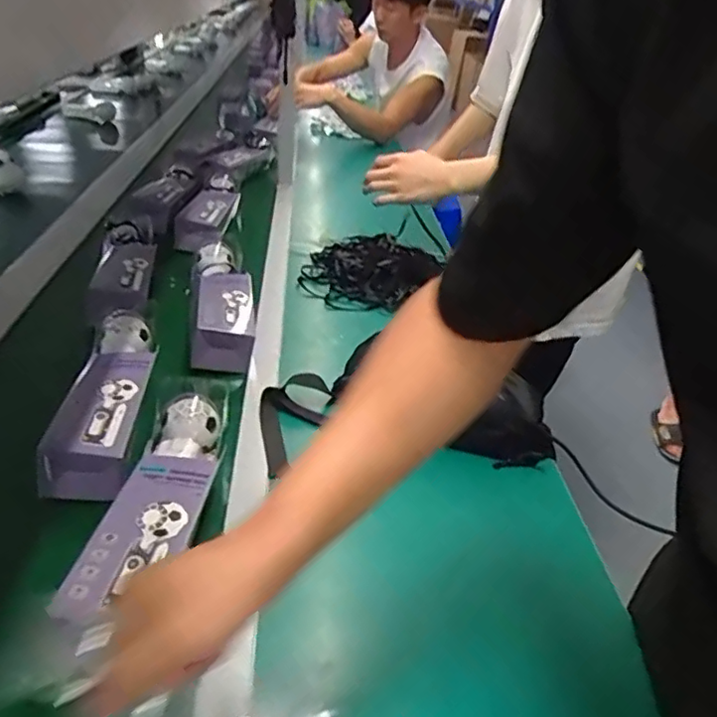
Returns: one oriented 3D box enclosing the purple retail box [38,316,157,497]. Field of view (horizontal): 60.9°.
[{"bbox_3d":[-0.301,0.037,0.749,0.090,0.074,0.325,2,34,-10],"label":"purple retail box"}]

